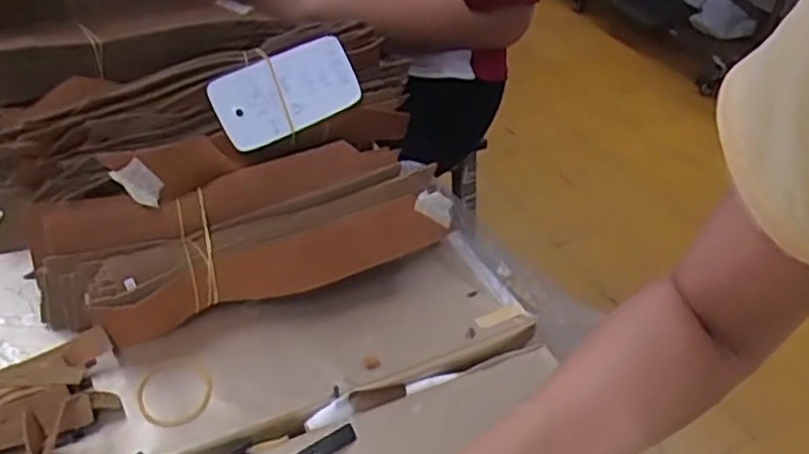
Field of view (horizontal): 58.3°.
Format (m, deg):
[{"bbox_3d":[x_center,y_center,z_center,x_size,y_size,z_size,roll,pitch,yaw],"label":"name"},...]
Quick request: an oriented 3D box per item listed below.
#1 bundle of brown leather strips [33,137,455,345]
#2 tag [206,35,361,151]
[{"bbox_3d":[-0.101,0.006,0.486,0.264,0.066,0.090,-13,41,-22],"label":"bundle of brown leather strips"},{"bbox_3d":[-0.084,-0.095,0.510,0.099,0.053,0.014,-27,9,-18],"label":"tag"}]

